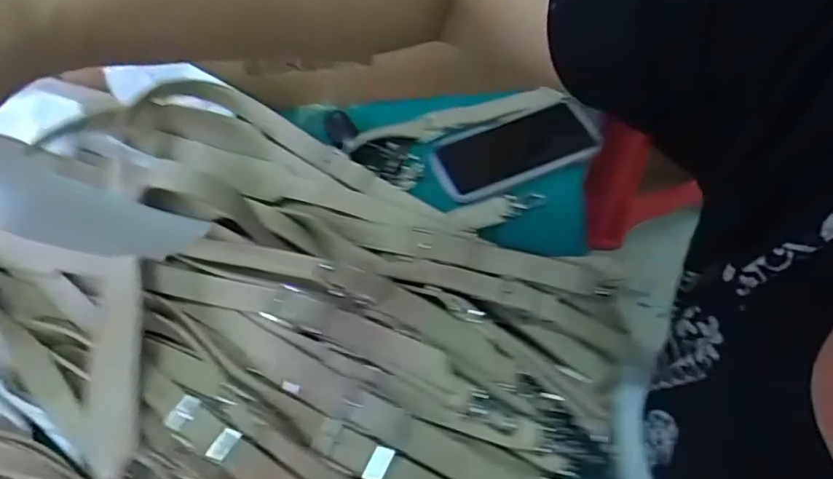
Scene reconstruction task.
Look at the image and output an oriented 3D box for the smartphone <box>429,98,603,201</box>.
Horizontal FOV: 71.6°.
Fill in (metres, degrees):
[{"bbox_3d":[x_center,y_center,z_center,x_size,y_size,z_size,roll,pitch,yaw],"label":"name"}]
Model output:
[{"bbox_3d":[0.104,-0.092,0.603,0.174,0.013,0.078,-21,59,-8],"label":"smartphone"}]

